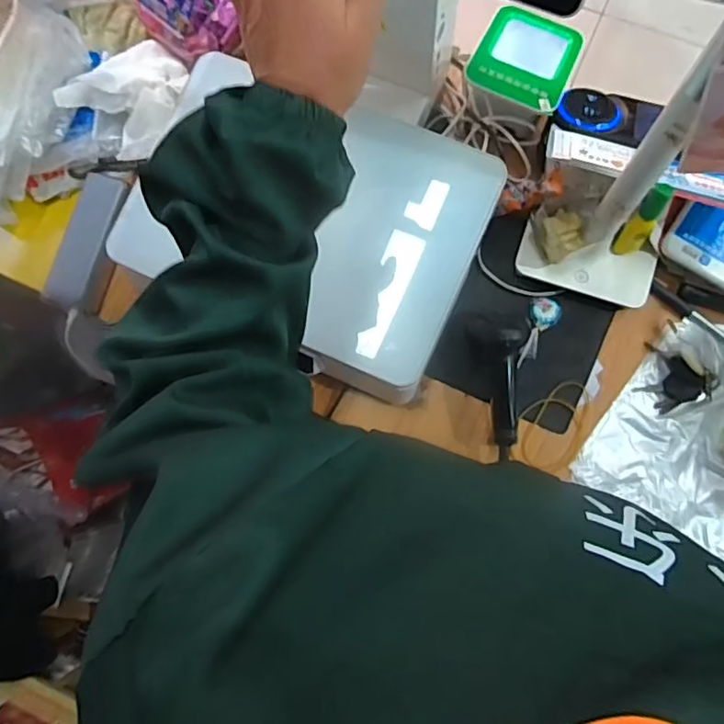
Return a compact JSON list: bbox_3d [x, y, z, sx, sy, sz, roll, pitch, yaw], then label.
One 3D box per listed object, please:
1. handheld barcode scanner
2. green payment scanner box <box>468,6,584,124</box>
[{"bbox_3d":[0.159,0.025,0.608,0.060,0.074,0.148,-9,81,2],"label":"handheld barcode scanner"},{"bbox_3d":[0.184,-0.330,0.643,0.100,0.083,0.123,27,84,7],"label":"green payment scanner box"}]

